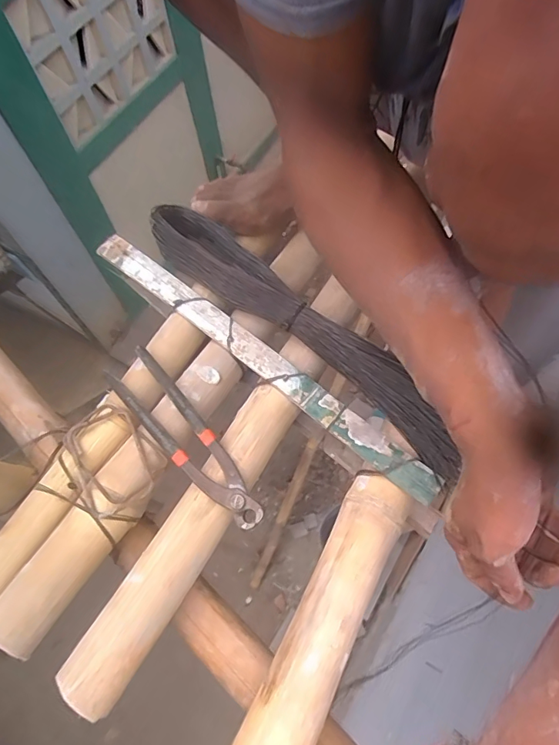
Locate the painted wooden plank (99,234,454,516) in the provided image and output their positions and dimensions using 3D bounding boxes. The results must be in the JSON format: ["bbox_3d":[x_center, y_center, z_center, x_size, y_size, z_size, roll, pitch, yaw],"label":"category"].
[{"bbox_3d":[-0.024,-0.020,0.510,0.467,0.026,0.040,36,72,18],"label":"painted wooden plank"}]

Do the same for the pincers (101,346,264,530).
[{"bbox_3d":[-0.091,0.062,0.459,0.049,0.018,0.215,-40,69,-14],"label":"pincers"}]

